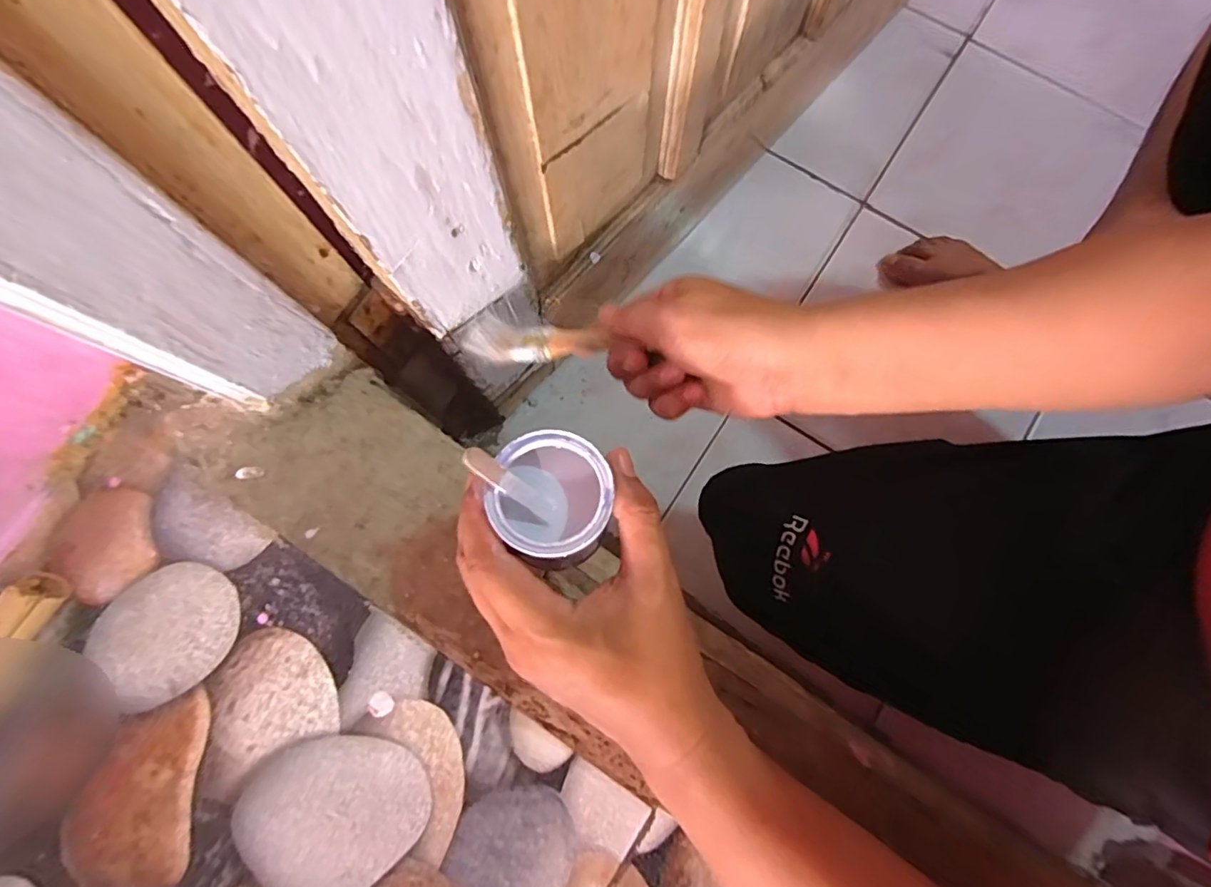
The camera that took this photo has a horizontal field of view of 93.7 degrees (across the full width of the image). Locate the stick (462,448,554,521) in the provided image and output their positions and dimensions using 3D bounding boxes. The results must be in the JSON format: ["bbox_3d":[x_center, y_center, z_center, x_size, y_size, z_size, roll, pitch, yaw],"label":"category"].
[{"bbox_3d":[-0.042,0.019,0.253,0.004,0.055,0.009,21,73,50],"label":"stick"}]

